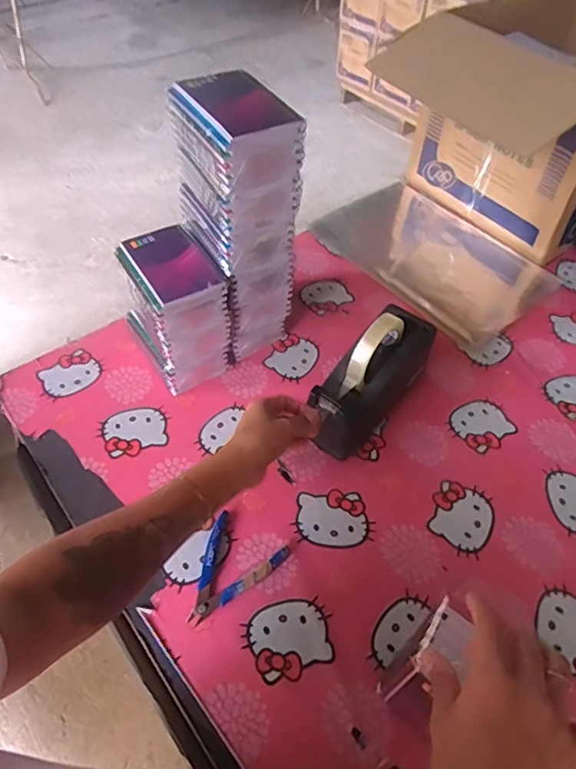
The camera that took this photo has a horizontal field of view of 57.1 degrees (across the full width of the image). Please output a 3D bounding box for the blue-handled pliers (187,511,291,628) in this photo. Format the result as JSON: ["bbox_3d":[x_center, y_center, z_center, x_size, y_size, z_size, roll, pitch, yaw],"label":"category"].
[{"bbox_3d":[-0.062,0.202,0.562,0.085,0.011,0.113,24,54,15],"label":"blue-handled pliers"}]

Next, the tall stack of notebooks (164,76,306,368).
[{"bbox_3d":[-0.062,-0.182,0.658,0.112,0.345,0.130,-23,56,-20],"label":"tall stack of notebooks"}]

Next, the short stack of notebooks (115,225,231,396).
[{"bbox_3d":[-0.143,-0.094,0.693,0.100,0.170,0.127,-25,57,-21],"label":"short stack of notebooks"}]

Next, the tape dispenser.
[{"bbox_3d":[0.107,-0.012,0.670,0.073,0.127,0.209,34,57,22],"label":"tape dispenser"}]

